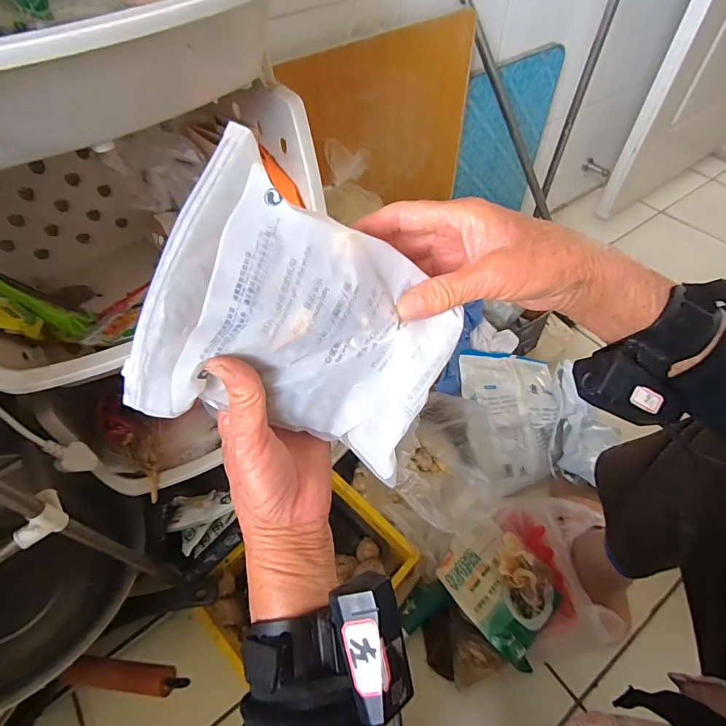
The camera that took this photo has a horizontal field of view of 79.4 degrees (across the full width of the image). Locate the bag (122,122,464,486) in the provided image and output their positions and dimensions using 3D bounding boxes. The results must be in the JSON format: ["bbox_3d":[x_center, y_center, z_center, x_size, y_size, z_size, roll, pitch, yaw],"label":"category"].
[{"bbox_3d":[-0.034,-0.027,0.267,0.176,0.163,0.058,20,15,-14],"label":"bag"}]

